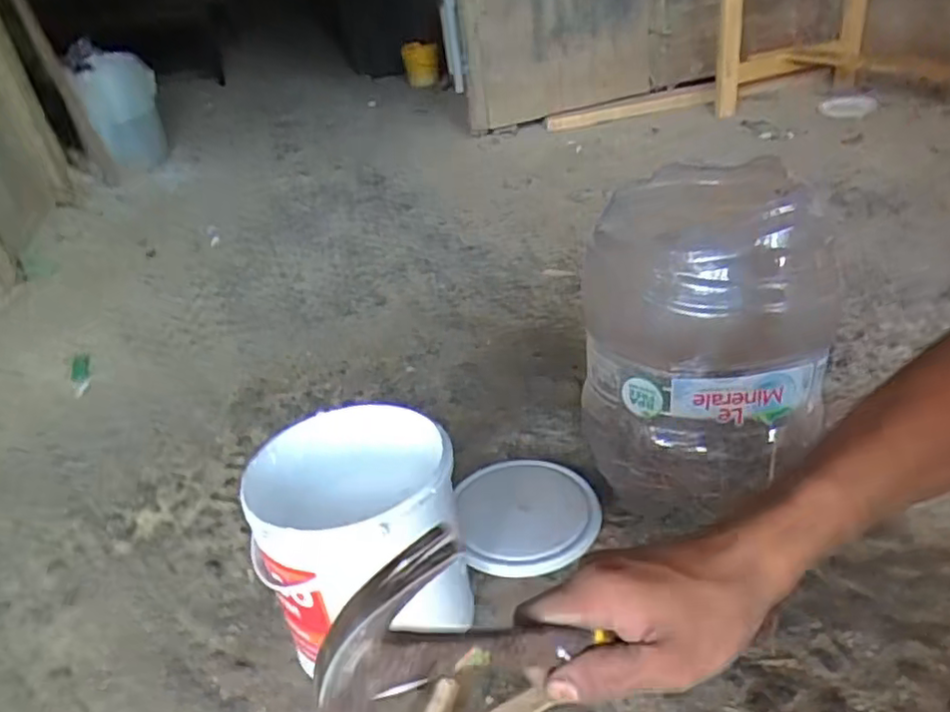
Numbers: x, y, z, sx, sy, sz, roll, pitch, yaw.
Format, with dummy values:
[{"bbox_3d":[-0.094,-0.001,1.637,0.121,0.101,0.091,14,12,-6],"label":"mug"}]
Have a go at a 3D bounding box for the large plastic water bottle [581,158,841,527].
[{"bbox_3d":[0.240,-0.009,0.699,0.233,0.336,0.236,6,33,19],"label":"large plastic water bottle"}]

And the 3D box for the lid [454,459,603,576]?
[{"bbox_3d":[0.058,0.174,0.726,0.154,0.025,0.163,-4,31,2],"label":"lid"}]

